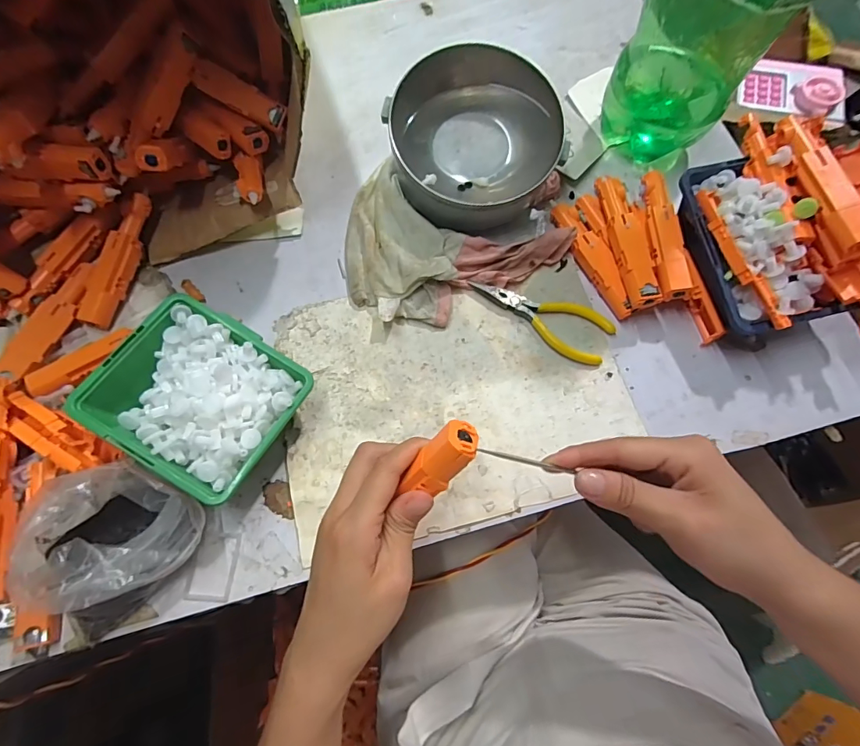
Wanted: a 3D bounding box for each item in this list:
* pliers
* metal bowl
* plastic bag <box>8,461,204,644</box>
[{"bbox_3d":[0.096,-0.052,0.376,0.121,0.009,0.046,32,74,10],"label":"pliers"},{"bbox_3d":[0.037,-0.204,0.391,0.138,0.083,0.124,-24,73,-8],"label":"metal bowl"},{"bbox_3d":[-0.197,0.112,0.284,0.089,0.071,0.103,-7,71,-2],"label":"plastic bag"}]

